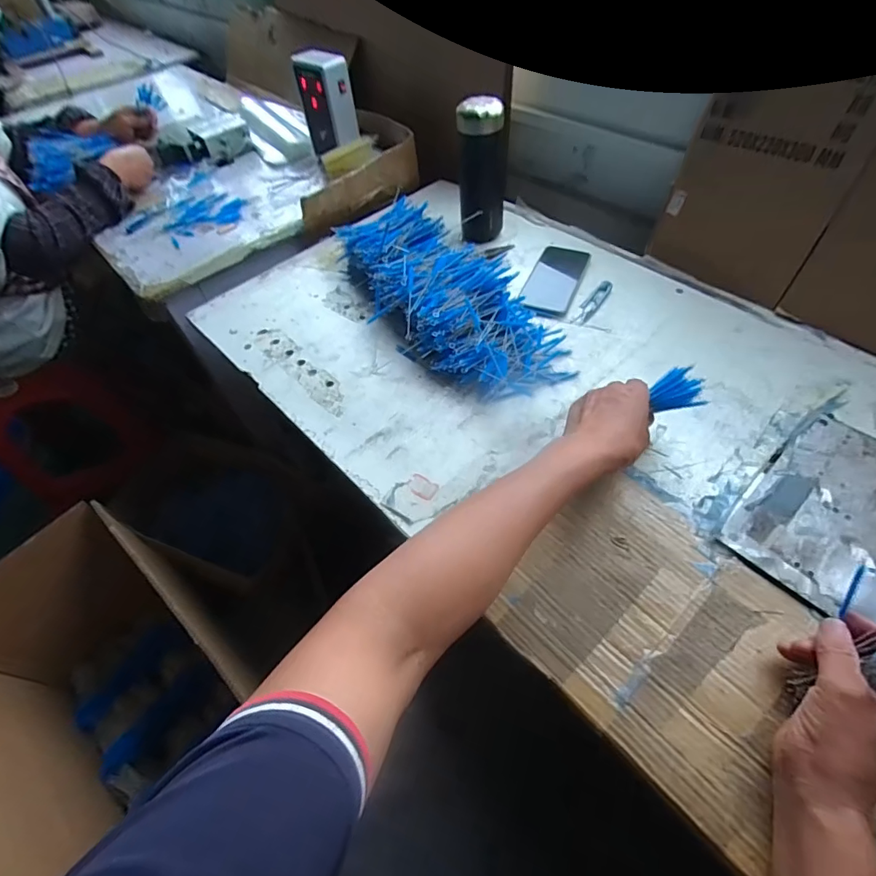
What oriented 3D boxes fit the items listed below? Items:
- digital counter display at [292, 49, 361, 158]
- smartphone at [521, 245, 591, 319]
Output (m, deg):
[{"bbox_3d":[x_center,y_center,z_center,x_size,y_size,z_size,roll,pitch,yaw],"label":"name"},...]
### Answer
[{"bbox_3d":[-0.224,-0.672,0.949,0.077,0.158,0.101,-35,57,-19],"label":"digital counter display"},{"bbox_3d":[0.185,-0.253,0.745,0.078,0.013,0.184,17,55,17],"label":"smartphone"}]

